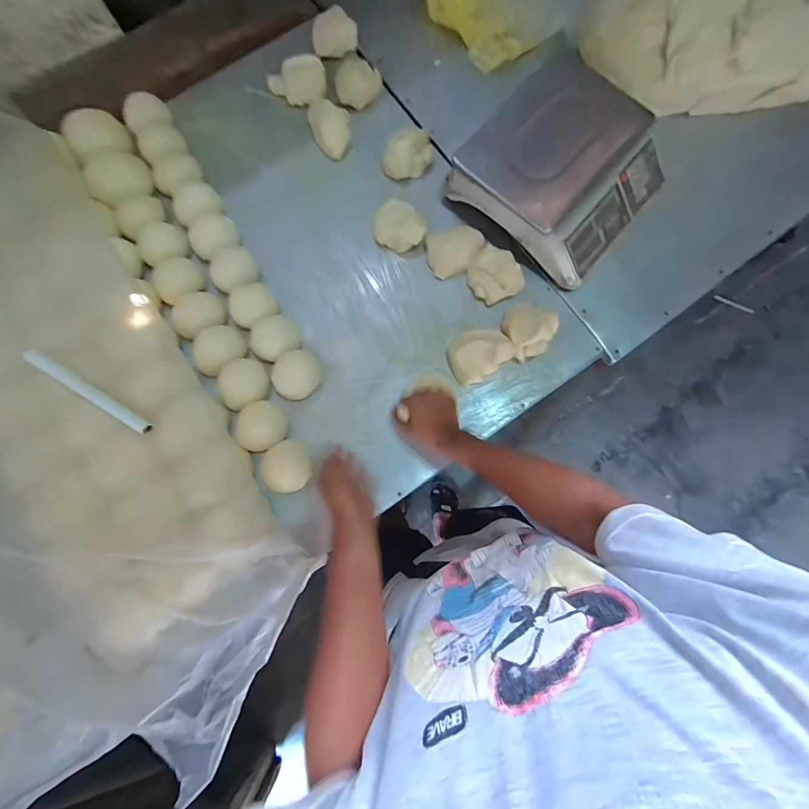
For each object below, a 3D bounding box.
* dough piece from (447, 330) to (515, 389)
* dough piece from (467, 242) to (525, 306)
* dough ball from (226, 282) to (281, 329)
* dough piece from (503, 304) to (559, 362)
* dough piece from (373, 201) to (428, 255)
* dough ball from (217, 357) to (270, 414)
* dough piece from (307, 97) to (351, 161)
[{"bbox_3d":[0.133,-0.097,0.647,0.108,0.049,0.090,-35,80,-7],"label":"dough piece"},{"bbox_3d":[0.171,-0.250,0.680,0.089,0.047,0.104,-23,79,-4],"label":"dough piece"},{"bbox_3d":[-0.287,-0.187,0.677,0.083,0.040,0.080,0,78,0],"label":"dough ball"},{"bbox_3d":[0.232,-0.139,0.663,0.096,0.034,0.094,0,78,0],"label":"dough piece"},{"bbox_3d":[-0.013,-0.357,0.712,0.094,0.034,0.111,-16,78,-3],"label":"dough piece"},{"bbox_3d":[-0.297,-0.039,0.658,0.085,0.040,0.074,-30,79,-6],"label":"dough ball"},{"bbox_3d":[-0.149,-0.578,0.741,0.082,0.047,0.112,-20,79,-4],"label":"dough piece"}]

